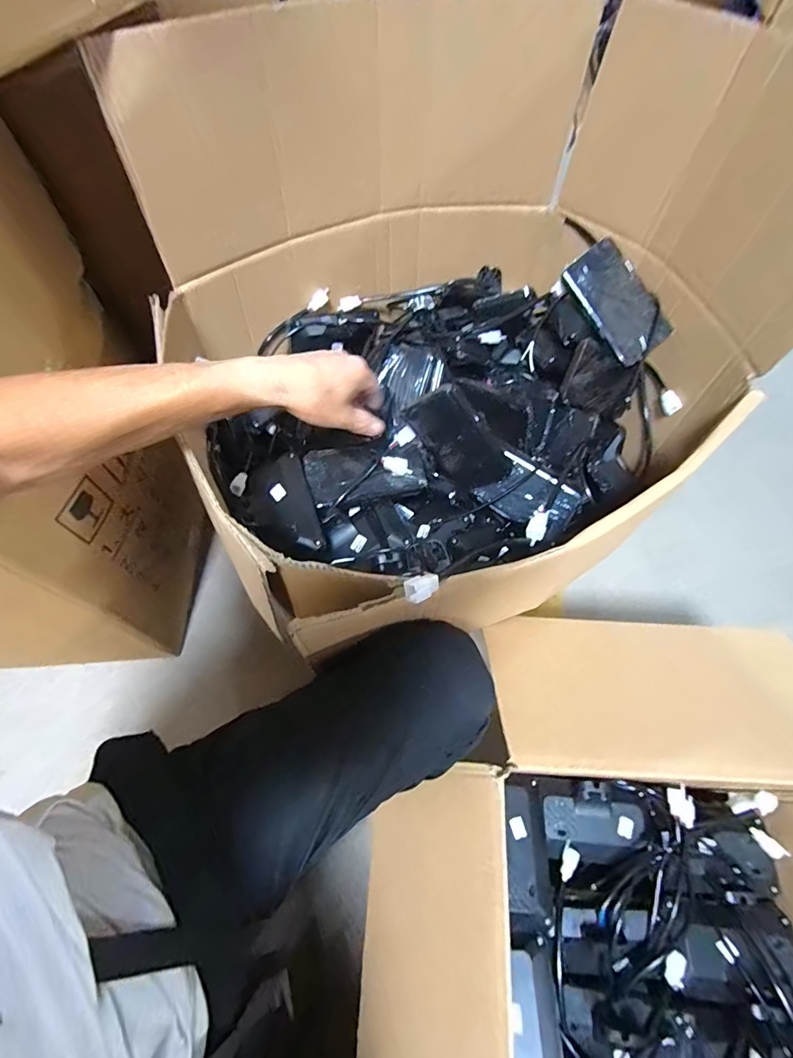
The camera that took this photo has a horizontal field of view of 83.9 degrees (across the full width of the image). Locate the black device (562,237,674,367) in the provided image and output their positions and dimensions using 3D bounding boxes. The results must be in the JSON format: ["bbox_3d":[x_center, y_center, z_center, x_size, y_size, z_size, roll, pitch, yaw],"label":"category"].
[{"bbox_3d":[0.307,-0.314,0.614,0.078,0.022,0.160,-38,93,9],"label":"black device"}]

